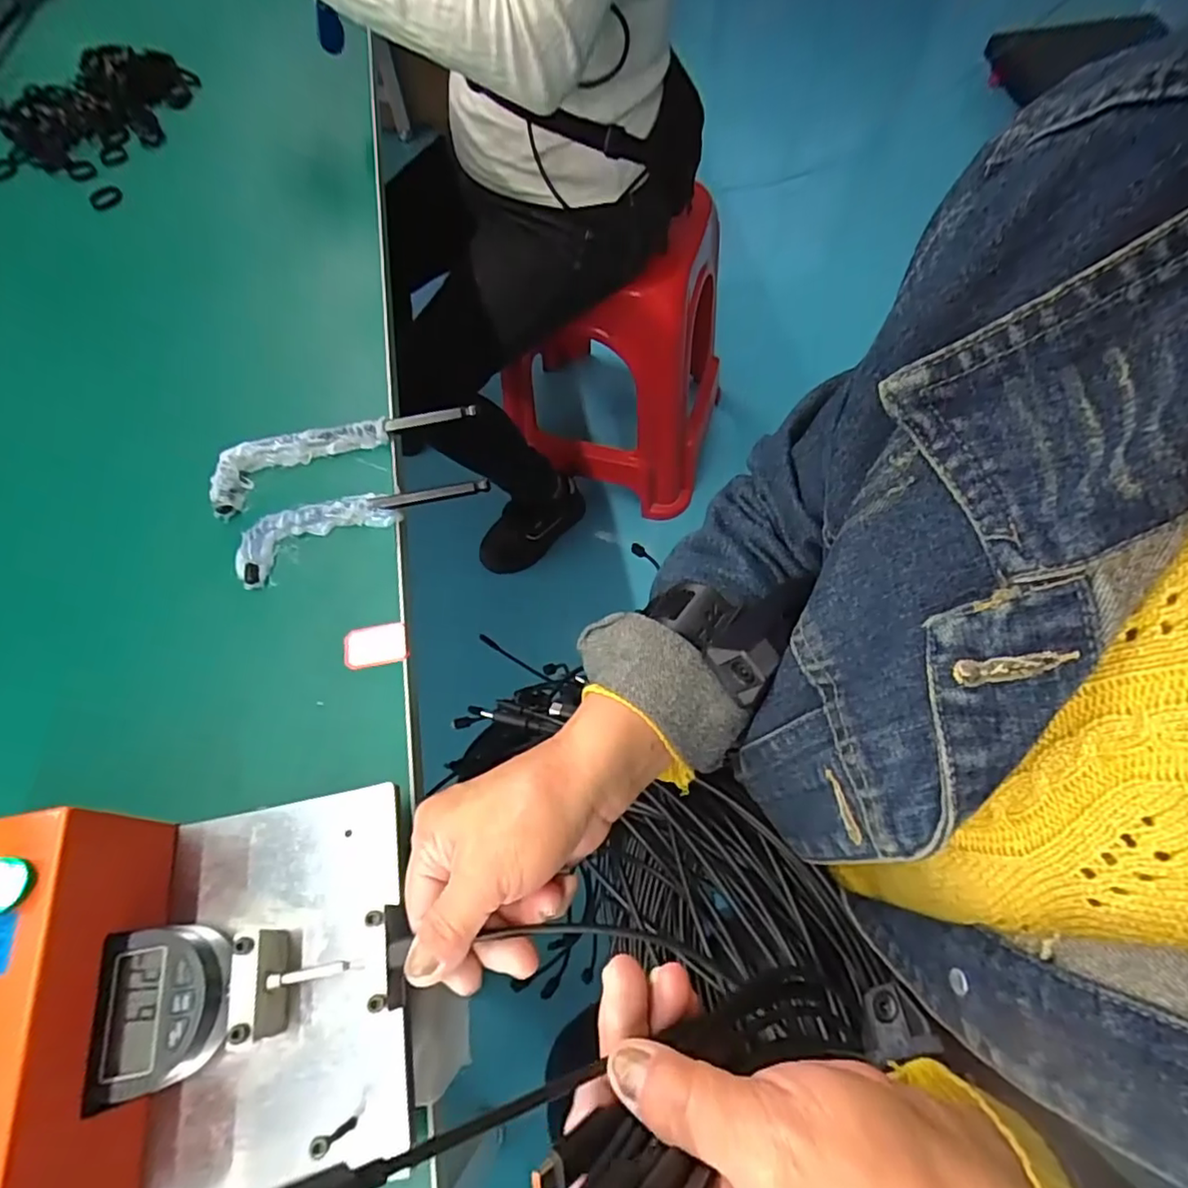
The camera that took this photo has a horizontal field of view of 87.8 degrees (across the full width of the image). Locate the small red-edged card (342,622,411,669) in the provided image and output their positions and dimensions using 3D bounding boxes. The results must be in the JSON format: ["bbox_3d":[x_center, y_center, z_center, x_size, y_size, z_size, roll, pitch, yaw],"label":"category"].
[{"bbox_3d":[-0.128,0.030,0.360,0.037,0.004,0.024,-11,64,-4],"label":"small red-edged card"}]

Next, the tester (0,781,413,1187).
[{"bbox_3d":[-0.184,0.166,0.247,0.207,0.100,0.153,-12,64,-4],"label":"tester"}]

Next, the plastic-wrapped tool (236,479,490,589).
[{"bbox_3d":[-0.152,-0.053,0.398,0.156,0.013,0.038,-25,66,-10],"label":"plastic-wrapped tool"}]

